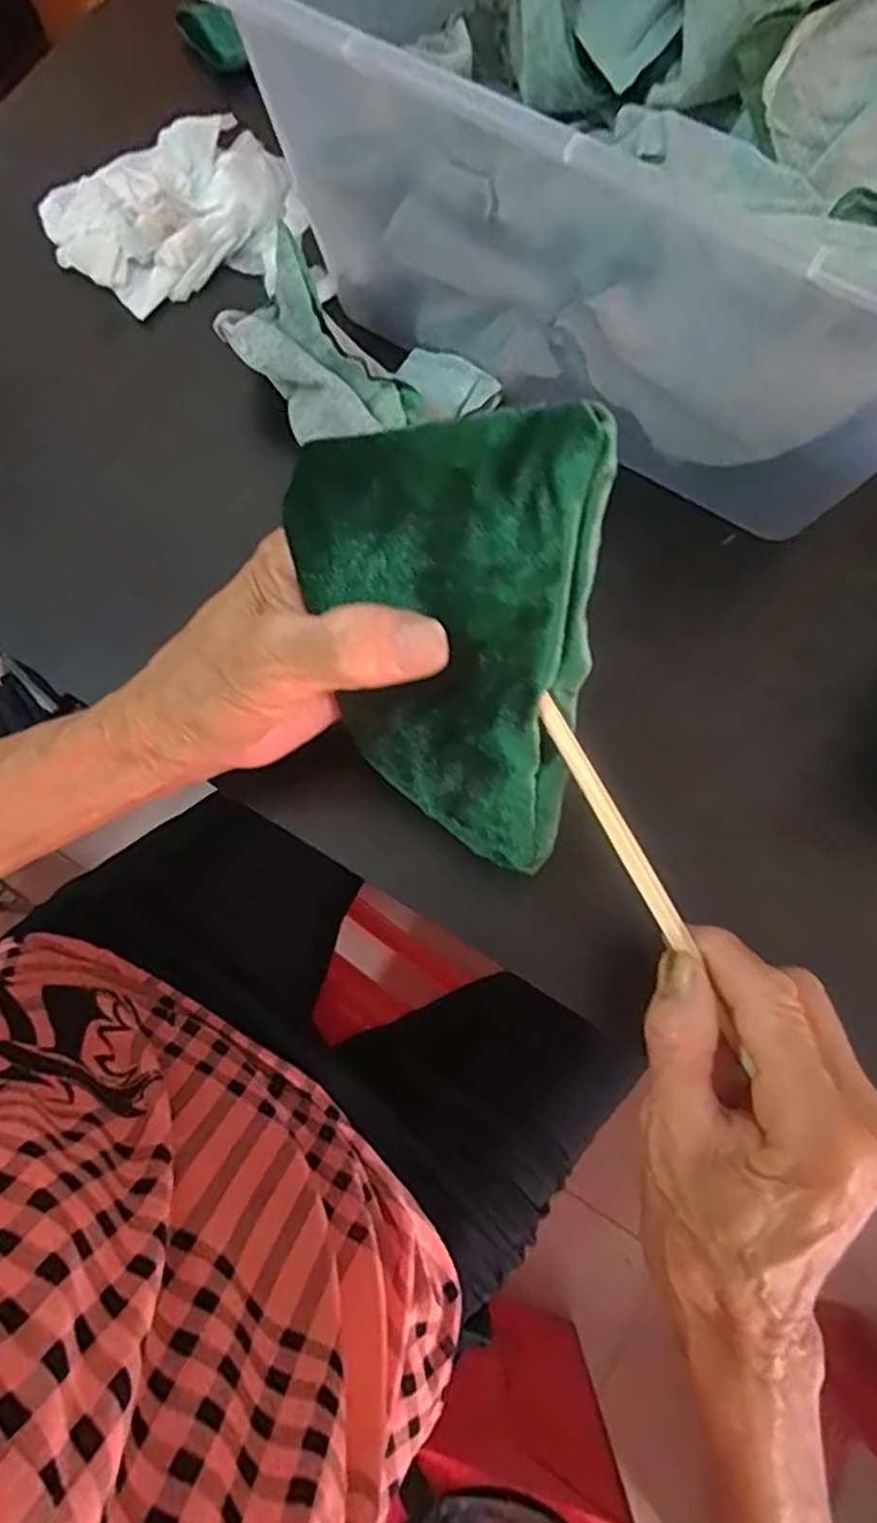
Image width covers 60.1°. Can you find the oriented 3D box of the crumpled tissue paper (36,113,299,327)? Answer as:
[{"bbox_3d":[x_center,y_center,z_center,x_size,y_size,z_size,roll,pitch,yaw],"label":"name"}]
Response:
[{"bbox_3d":[-0.132,-0.270,0.366,0.117,0.035,0.087,-19,77,-3],"label":"crumpled tissue paper"}]

